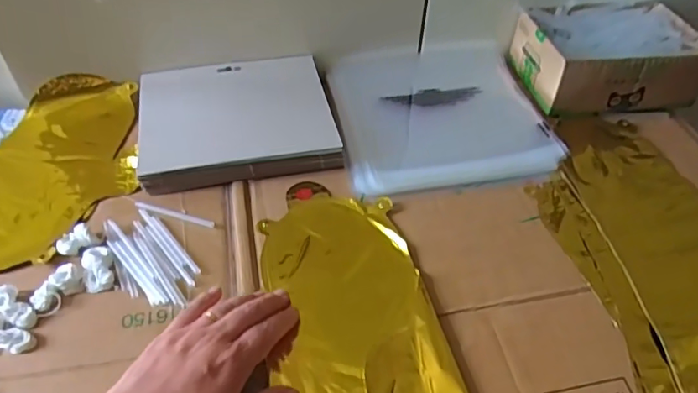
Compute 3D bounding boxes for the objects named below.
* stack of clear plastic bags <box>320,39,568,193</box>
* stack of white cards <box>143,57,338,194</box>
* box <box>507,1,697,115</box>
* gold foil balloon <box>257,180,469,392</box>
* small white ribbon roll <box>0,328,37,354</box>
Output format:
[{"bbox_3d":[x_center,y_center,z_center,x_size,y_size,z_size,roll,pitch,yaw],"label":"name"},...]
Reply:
[{"bbox_3d":[0.097,-0.101,0.599,0.222,0.012,0.227,-7,49,-9],"label":"stack of clear plastic bags"},{"bbox_3d":[-0.115,-0.082,0.550,0.186,0.018,0.158,-9,49,-10],"label":"stack of white cards"},{"bbox_3d":[0.303,-0.169,0.636,0.187,0.063,0.133,-3,48,-5],"label":"box"},{"bbox_3d":[0.022,0.152,0.376,0.137,0.013,0.435,-7,49,-9],"label":"gold foil balloon"},{"bbox_3d":[-0.246,0.105,0.394,0.027,0.011,0.019,-2,48,-4],"label":"small white ribbon roll"}]

